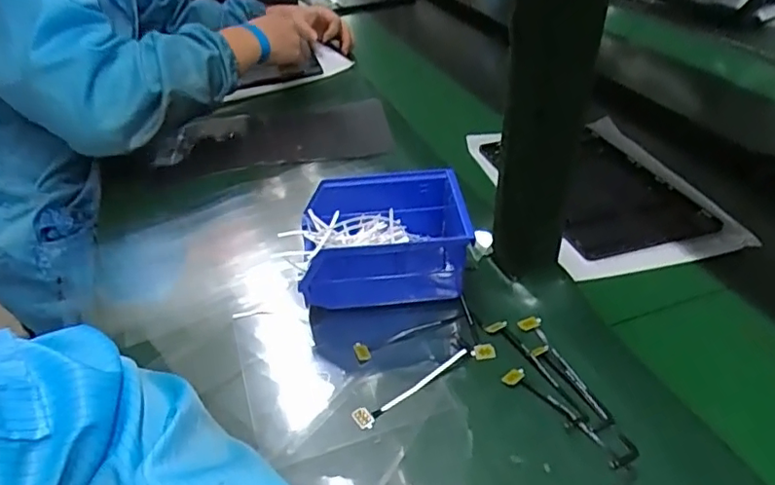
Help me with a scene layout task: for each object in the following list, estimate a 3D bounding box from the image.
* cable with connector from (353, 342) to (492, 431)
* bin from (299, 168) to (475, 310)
[{"bbox_3d":[0.029,0.101,0.412,0.117,0.005,0.016,-22,41,-23],"label":"cable with connector"},{"bbox_3d":[-0.002,0.000,0.490,0.139,0.075,0.104,-4,37,-1],"label":"bin"}]

